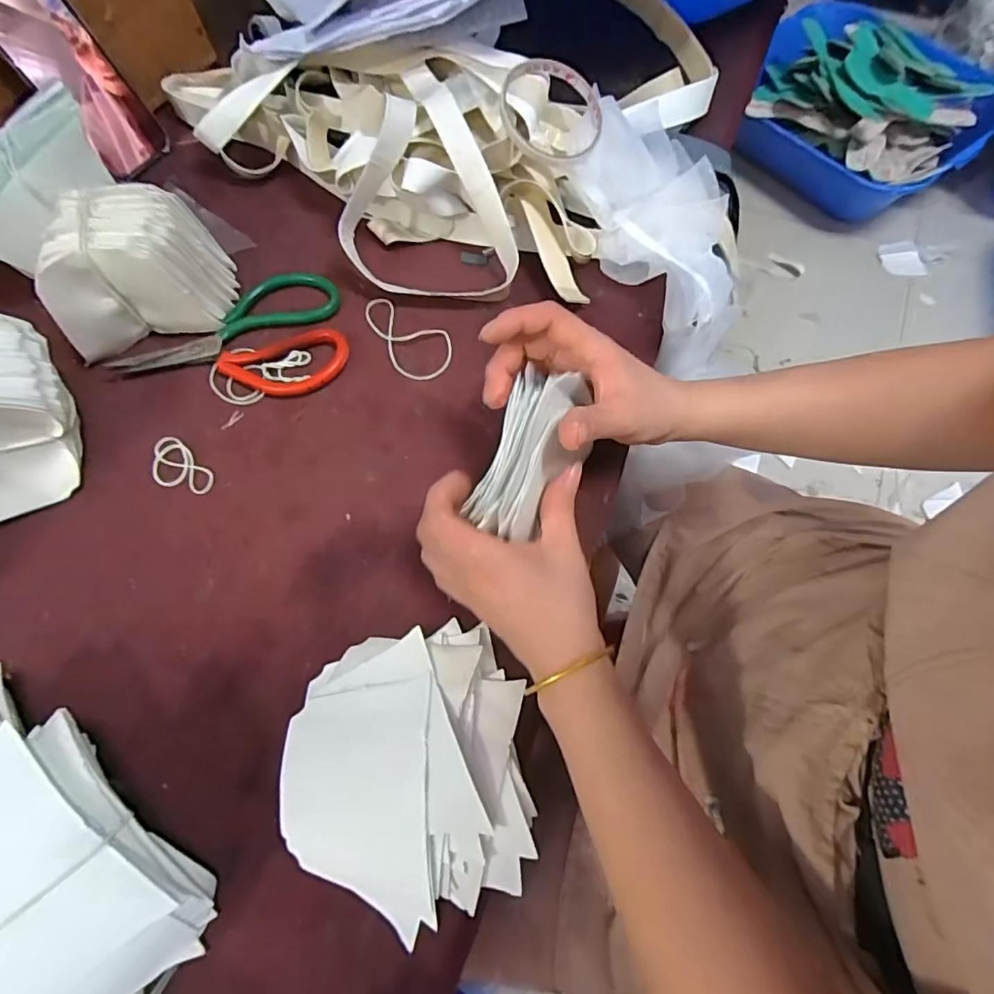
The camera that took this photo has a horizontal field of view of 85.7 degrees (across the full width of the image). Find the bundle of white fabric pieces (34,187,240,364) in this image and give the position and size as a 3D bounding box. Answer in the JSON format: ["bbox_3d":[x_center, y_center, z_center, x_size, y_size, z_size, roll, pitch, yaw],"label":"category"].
[{"bbox_3d":[-0.284,-0.175,0.420,0.123,0.091,0.073,-17,69,-4],"label":"bundle of white fabric pieces"}]

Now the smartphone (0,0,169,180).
[{"bbox_3d":[-0.362,-0.362,0.463,0.010,0.144,0.070,28,72,30],"label":"smartphone"}]

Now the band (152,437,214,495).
[{"bbox_3d":[-0.242,-0.021,0.405,0.060,0.004,0.033,41,76,16],"label":"band"}]

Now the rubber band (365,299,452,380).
[{"bbox_3d":[-0.072,-0.136,0.443,0.052,0.005,0.091,-28,70,-8],"label":"rubber band"}]

